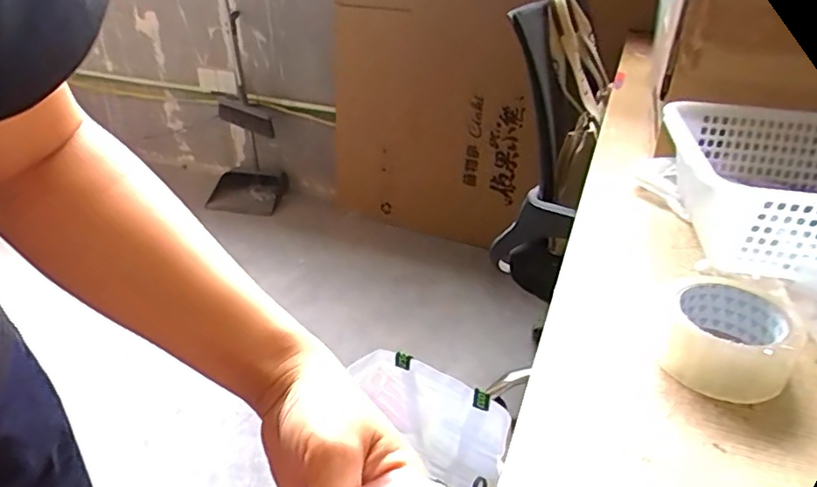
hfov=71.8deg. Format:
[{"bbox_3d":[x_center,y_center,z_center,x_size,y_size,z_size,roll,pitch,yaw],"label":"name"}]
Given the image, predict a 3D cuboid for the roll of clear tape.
[{"bbox_3d":[0.252,0.074,0.441,0.088,0.049,0.097,17,34,24],"label":"roll of clear tape"}]

